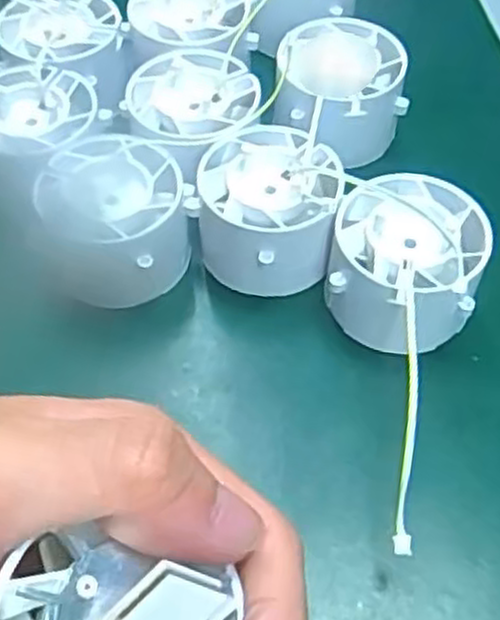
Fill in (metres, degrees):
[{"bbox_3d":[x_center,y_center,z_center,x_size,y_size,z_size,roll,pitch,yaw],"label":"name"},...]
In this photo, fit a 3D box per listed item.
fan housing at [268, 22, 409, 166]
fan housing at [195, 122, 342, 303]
[{"bbox_3d":[0.035,-0.082,0.309,0.048,0.039,0.053,6,55,2],"label":"fan housing"},{"bbox_3d":[0.006,-0.035,0.273,0.046,0.037,0.049,1,55,-1],"label":"fan housing"}]

